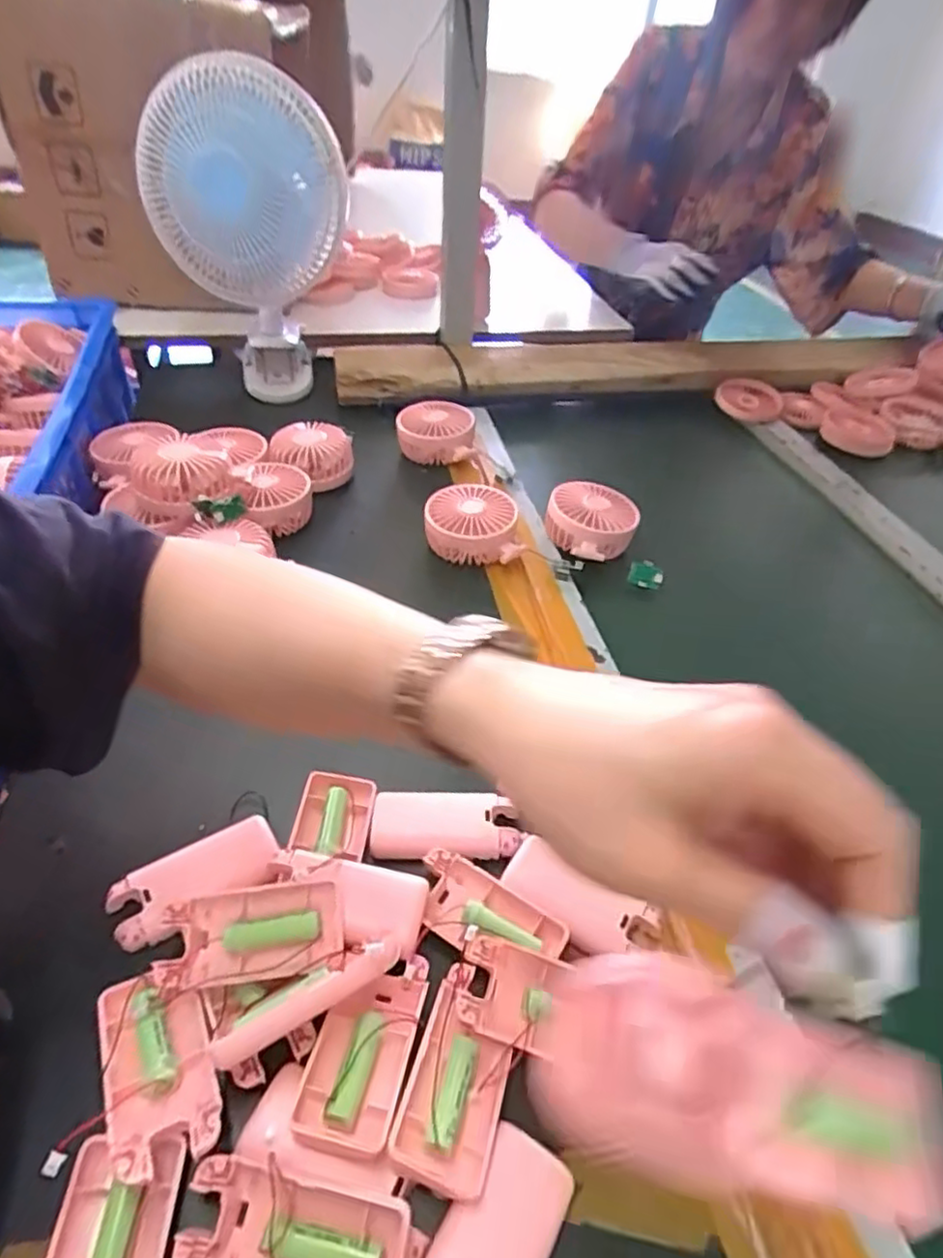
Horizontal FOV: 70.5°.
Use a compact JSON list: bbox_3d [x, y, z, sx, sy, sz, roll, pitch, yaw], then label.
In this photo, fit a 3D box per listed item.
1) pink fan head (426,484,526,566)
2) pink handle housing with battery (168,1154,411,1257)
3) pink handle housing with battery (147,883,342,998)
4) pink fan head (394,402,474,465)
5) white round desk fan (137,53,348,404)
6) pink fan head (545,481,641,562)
[{"bbox_3d":[0.000,-0.101,0.649,0.090,0.037,0.098,1,43,-4],"label":"pink fan head"},{"bbox_3d":[-0.075,0.253,0.274,0.093,0.019,0.042,10,43,7],"label":"pink handle housing with battery"},{"bbox_3d":[-0.117,0.165,0.361,0.092,0.022,0.046,-6,60,0],"label":"pink handle housing with battery"},{"bbox_3d":[-0.042,-0.232,0.792,0.091,0.043,0.083,6,43,2],"label":"pink fan head"},{"bbox_3d":[-0.254,-0.435,0.778,0.200,0.334,0.141,-14,46,-18],"label":"white round desk fan"},{"bbox_3d":[0.120,-0.110,0.666,0.087,0.040,0.092,11,43,7],"label":"pink fan head"}]

